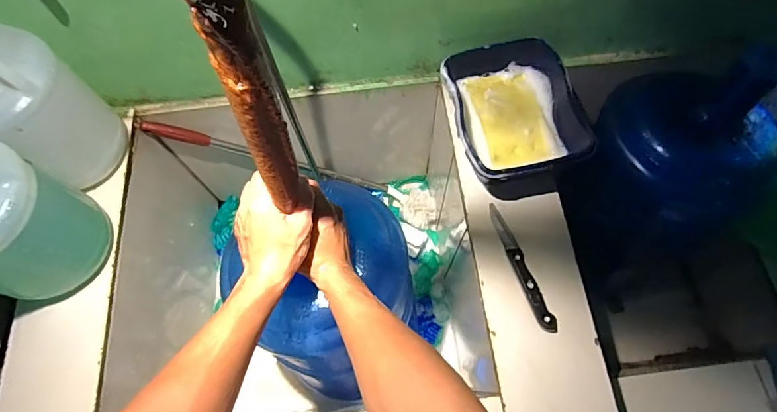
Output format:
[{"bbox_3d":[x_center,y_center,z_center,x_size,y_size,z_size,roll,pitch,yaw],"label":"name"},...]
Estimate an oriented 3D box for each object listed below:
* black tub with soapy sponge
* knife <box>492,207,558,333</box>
[{"bbox_3d":[0.167,-0.123,0.614,0.156,0.079,0.203,-12,68,-4],"label":"black tub with soapy sponge"},{"bbox_3d":[0.172,0.078,0.572,0.022,0.011,0.177,-19,69,-7],"label":"knife"}]

